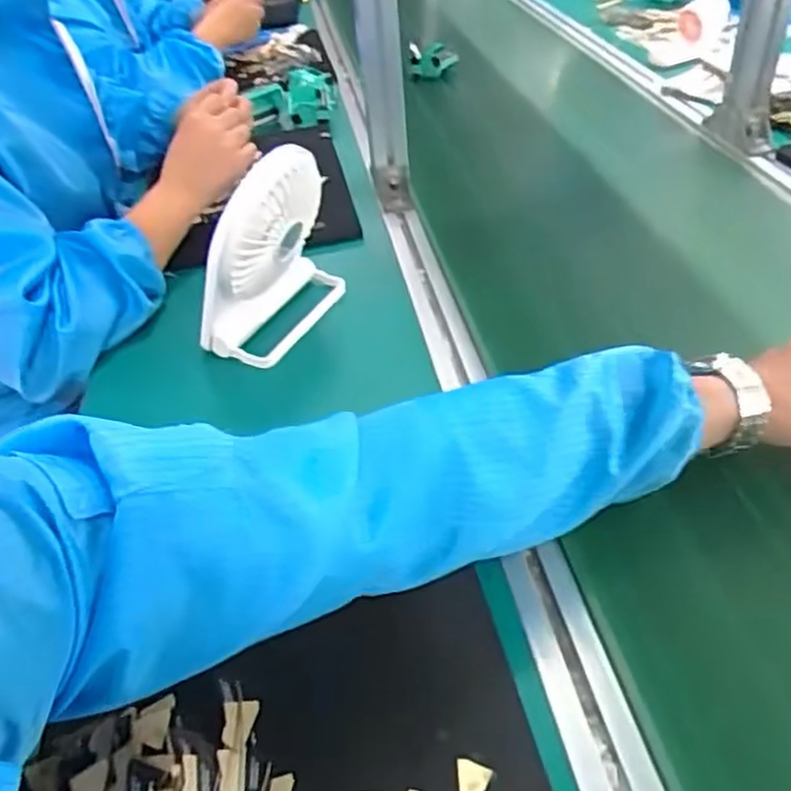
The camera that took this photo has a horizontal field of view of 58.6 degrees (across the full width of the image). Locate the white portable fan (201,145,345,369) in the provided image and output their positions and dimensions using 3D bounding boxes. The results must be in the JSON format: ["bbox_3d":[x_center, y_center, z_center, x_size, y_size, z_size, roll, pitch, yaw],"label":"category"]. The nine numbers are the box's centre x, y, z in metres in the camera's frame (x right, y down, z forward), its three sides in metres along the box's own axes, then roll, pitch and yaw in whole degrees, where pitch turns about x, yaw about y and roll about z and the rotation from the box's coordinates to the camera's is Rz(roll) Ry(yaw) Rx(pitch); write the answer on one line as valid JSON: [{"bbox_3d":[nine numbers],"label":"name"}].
[{"bbox_3d":[-0.108,-0.128,0.610,0.076,0.160,0.145,16,45,23],"label":"white portable fan"}]

